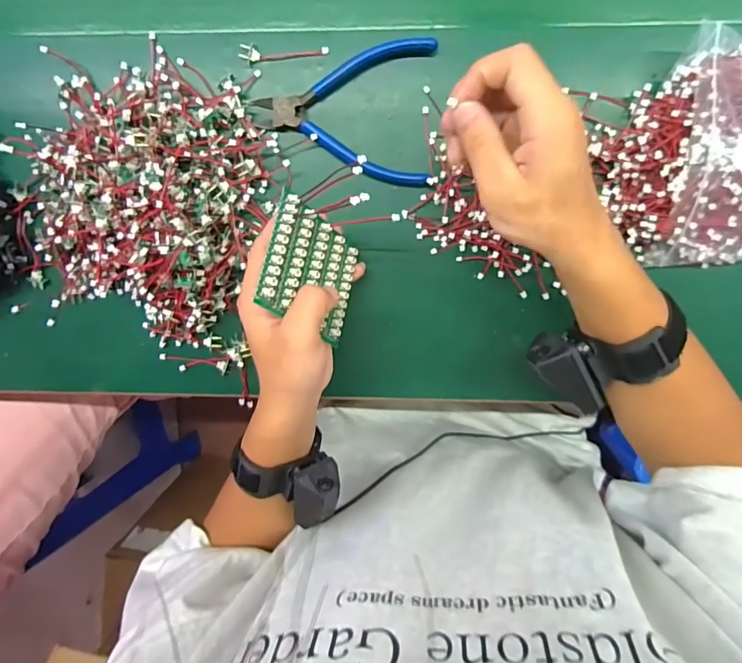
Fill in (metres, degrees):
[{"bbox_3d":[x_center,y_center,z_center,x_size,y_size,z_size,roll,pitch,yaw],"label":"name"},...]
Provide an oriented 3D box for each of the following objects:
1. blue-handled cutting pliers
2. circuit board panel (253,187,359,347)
[{"bbox_3d":[-0.022,-0.169,0.360,0.141,0.014,0.102,-2,99,3],"label":"blue-handled cutting pliers"},{"bbox_3d":[-0.039,-0.042,0.322,0.005,0.082,0.077,0,72,34],"label":"circuit board panel"}]

